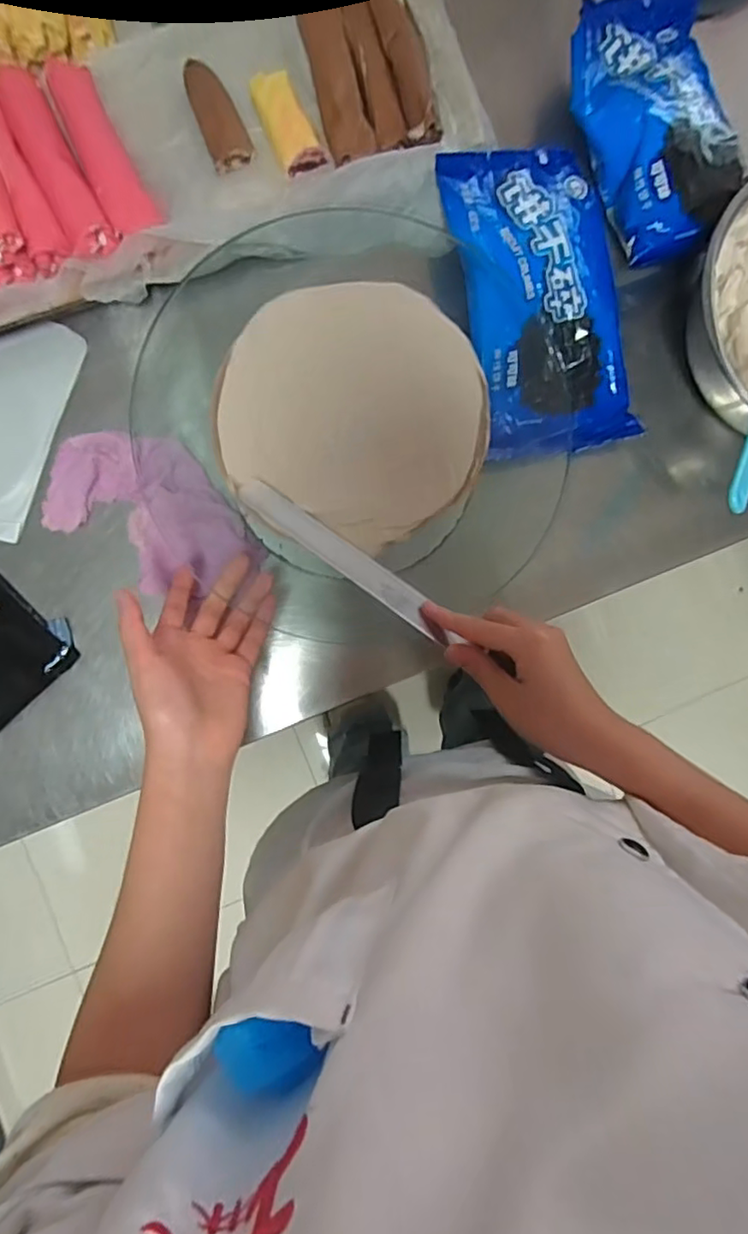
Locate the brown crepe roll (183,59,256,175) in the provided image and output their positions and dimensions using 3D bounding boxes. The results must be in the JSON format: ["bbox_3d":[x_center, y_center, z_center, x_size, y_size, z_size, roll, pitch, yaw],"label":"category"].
[{"bbox_3d":[-0.129,-0.418,0.509,0.035,0.019,0.075,-24,90,-5],"label":"brown crepe roll"}]

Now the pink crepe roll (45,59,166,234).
[{"bbox_3d":[-0.222,-0.380,0.500,0.039,0.022,0.140,-27,90,-5],"label":"pink crepe roll"}]

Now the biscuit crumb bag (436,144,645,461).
[{"bbox_3d":[0.143,-0.270,0.519,0.137,0.033,0.252,-11,89,-5],"label":"biscuit crumb bag"}]

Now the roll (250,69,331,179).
[{"bbox_3d":[-0.072,-0.418,0.514,0.039,0.018,0.083,-24,90,-5],"label":"roll"}]

